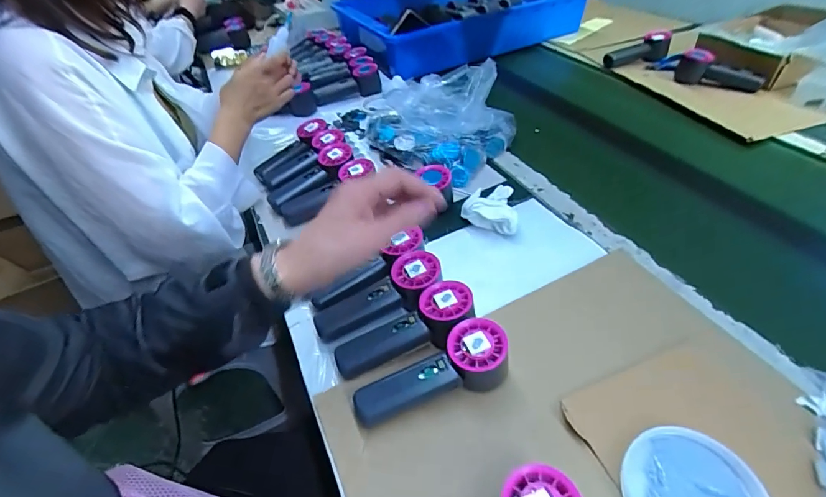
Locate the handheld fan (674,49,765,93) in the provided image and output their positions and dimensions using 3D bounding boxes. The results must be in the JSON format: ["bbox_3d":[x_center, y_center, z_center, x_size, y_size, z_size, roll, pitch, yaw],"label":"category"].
[{"bbox_3d":[0.642,-0.366,0.861,0.157,0.066,0.053,17,49,23],"label":"handheld fan"}]

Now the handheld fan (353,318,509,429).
[{"bbox_3d":[0.018,0.123,0.403,0.151,0.060,0.049,-14,44,-9],"label":"handheld fan"}]

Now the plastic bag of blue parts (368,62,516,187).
[{"bbox_3d":[0.036,-0.238,0.743,0.258,0.101,0.223,26,52,28],"label":"plastic bag of blue parts"}]

